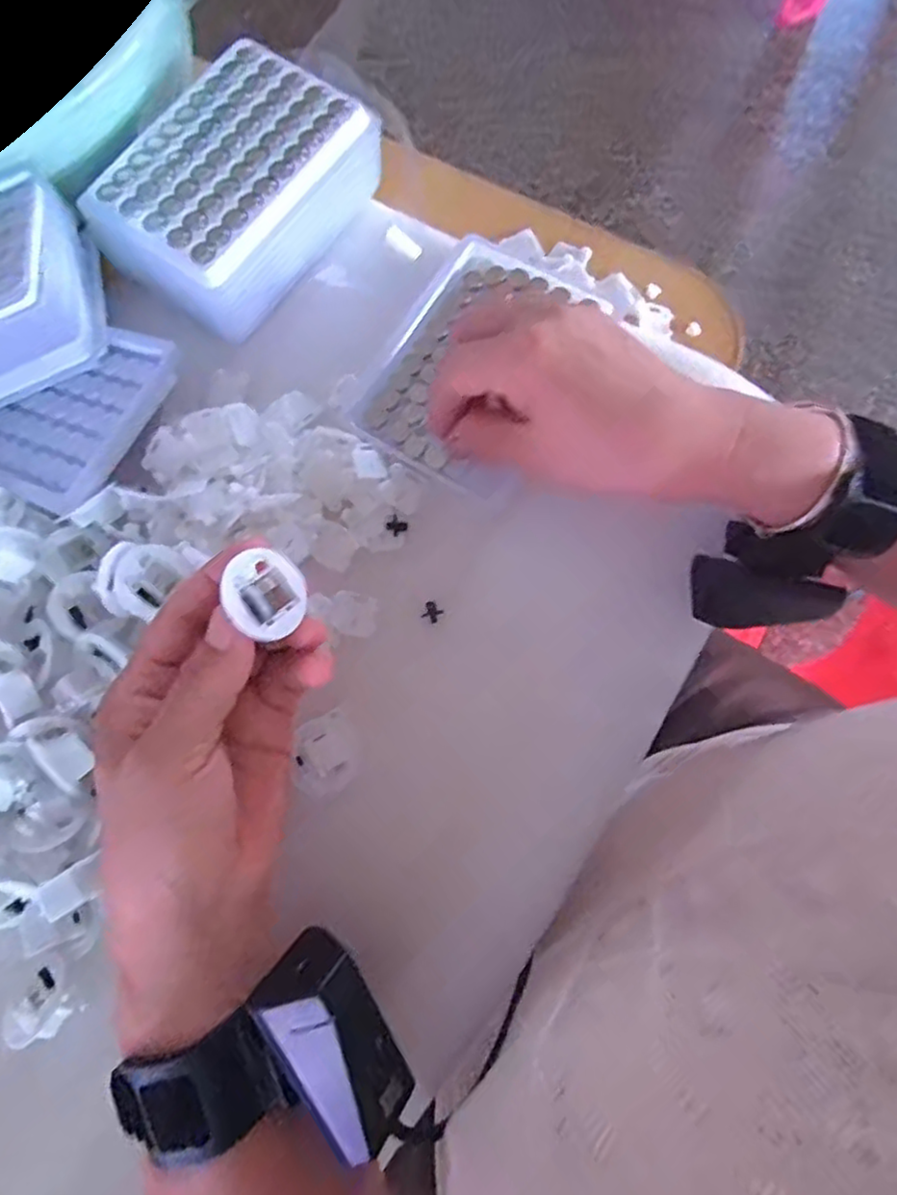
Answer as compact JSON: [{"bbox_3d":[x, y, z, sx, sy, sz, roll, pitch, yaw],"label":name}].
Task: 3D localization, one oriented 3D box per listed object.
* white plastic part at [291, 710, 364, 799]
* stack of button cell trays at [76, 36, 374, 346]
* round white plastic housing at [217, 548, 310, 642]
[{"bbox_3d":[-0.054,0.070,0.295,0.030,0.013,0.031,-31,77,-4],"label":"white plastic part"},{"bbox_3d":[-0.111,-0.213,0.347,0.092,0.043,0.138,38,81,6],"label":"stack of button cell trays"},{"bbox_3d":[-0.069,-0.001,0.245,0.030,0.013,0.030,14,69,-38],"label":"round white plastic housing"}]

